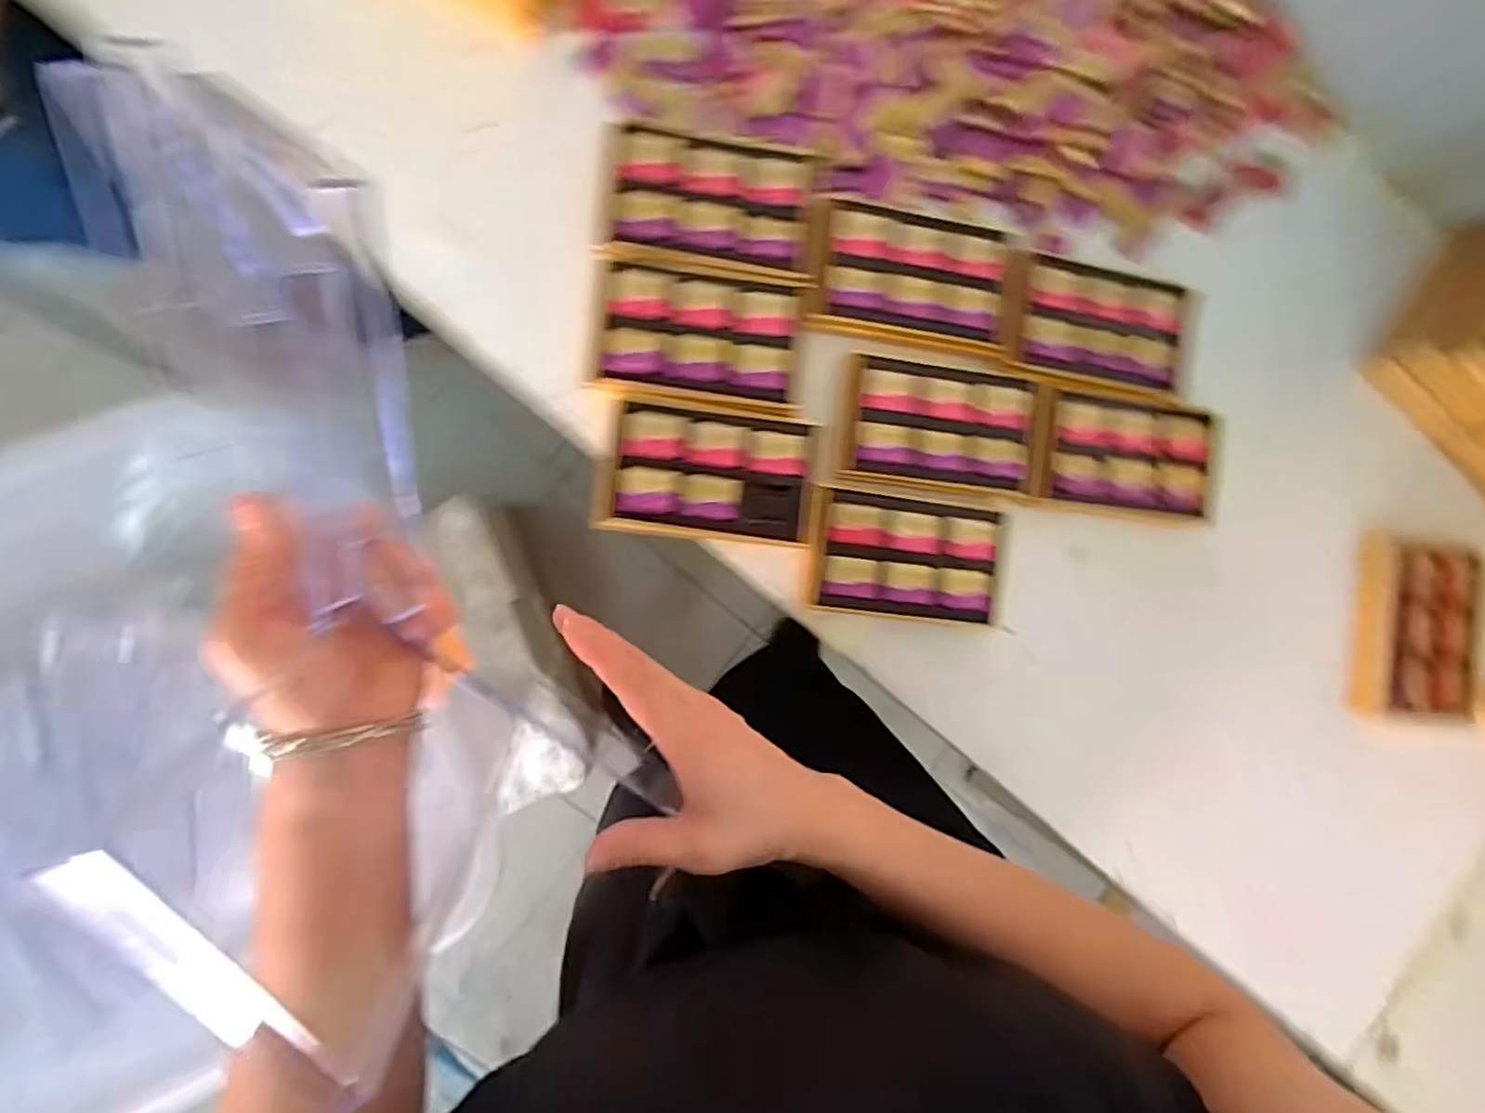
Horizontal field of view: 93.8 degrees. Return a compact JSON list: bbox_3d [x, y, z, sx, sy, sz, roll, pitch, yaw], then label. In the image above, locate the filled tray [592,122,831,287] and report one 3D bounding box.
[{"bbox_3d":[-0.023,-0.277,0.559,0.175,0.028,0.106,5,89,-9],"label":"filled tray"}]

